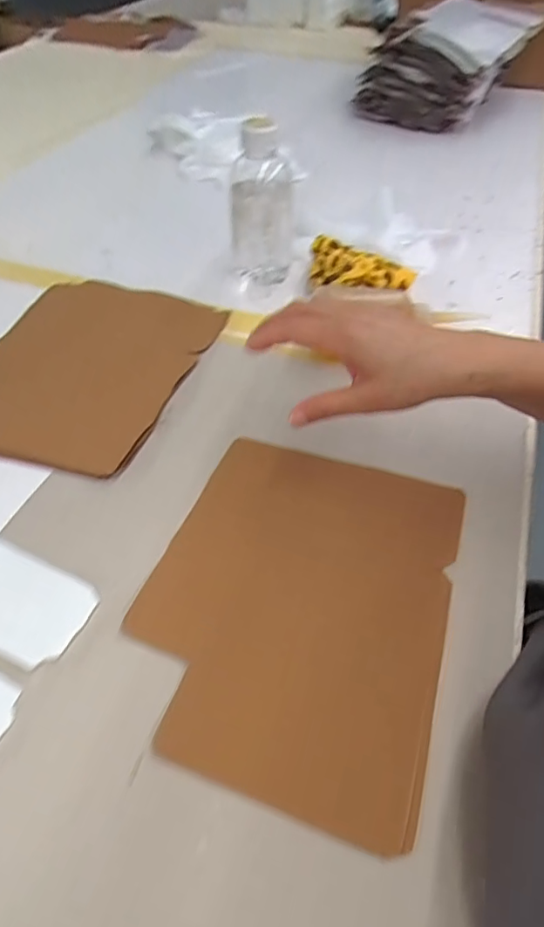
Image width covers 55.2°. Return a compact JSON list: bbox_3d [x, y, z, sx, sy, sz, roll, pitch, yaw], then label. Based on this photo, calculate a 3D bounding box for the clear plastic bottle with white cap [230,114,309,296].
[{"bbox_3d":[-0.010,-0.274,0.562,0.071,0.155,0.072,0,49,0],"label":"clear plastic bottle with white cap"}]

